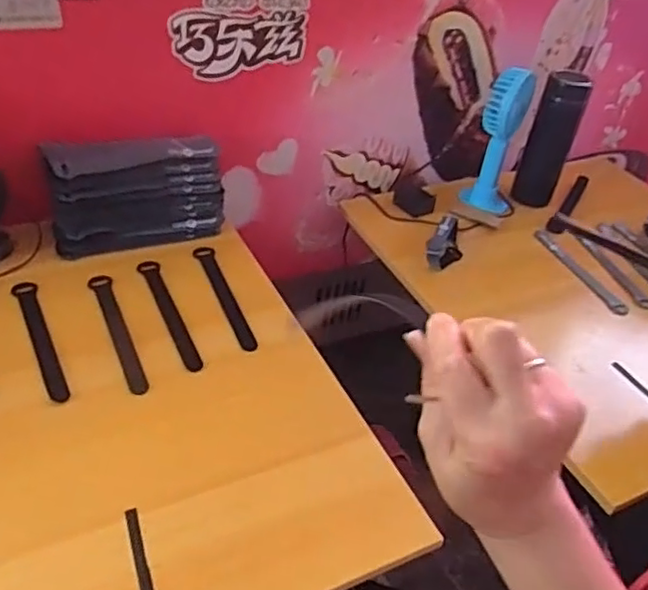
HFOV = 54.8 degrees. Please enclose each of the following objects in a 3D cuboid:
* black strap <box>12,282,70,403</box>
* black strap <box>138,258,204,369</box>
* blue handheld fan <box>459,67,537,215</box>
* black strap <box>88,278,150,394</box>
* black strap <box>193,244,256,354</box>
[{"bbox_3d":[-0.298,0.042,0.652,0.022,0.005,0.198,-15,44,-25],"label":"black strap"},{"bbox_3d":[-0.174,0.016,0.703,0.024,0.009,0.198,-14,43,-25],"label":"black strap"},{"bbox_3d":[0.272,-0.234,0.965,0.078,0.218,0.065,18,40,13],"label":"blue handheld fan"},{"bbox_3d":[-0.225,0.037,0.676,0.024,0.004,0.202,-10,39,-24],"label":"black strap"},{"bbox_3d":[-0.117,-0.001,0.737,0.021,0.009,0.198,-11,42,-22],"label":"black strap"}]

